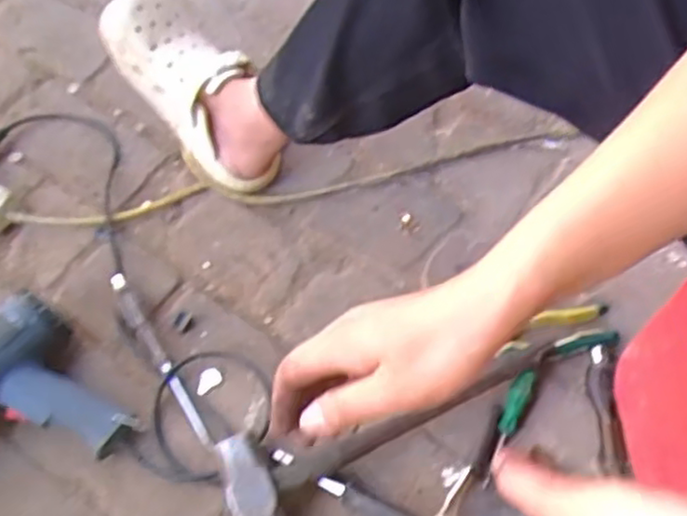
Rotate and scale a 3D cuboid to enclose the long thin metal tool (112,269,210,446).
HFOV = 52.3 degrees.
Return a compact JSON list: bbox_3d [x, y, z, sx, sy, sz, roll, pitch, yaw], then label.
[{"bbox_3d":[-0.191,0.100,0.715,0.020,0.017,0.214,-30,62,-13],"label":"long thin metal tool"}]

